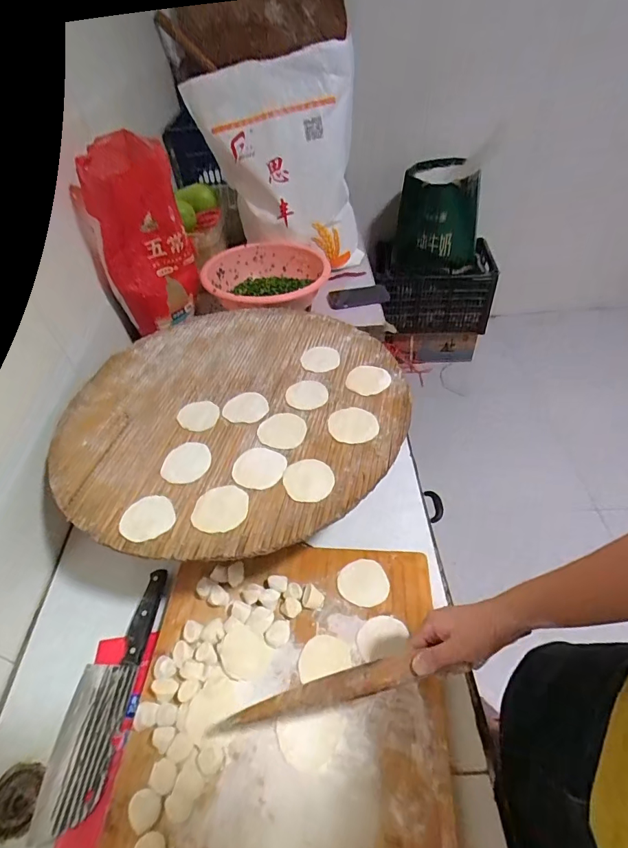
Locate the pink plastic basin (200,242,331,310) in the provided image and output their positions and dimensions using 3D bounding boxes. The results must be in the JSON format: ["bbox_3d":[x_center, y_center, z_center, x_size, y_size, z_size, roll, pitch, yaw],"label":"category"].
[{"bbox_3d":[-0.126,-0.333,1.032,0.276,0.087,0.314,3,47,8],"label":"pink plastic basin"}]

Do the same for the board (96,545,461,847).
[{"bbox_3d":[-0.036,0.394,0.467,0.364,0.040,0.551,1,45,6],"label":"board"}]

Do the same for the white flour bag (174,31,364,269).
[{"bbox_3d":[-0.080,-0.638,1.089,0.365,0.436,0.208,-12,47,-6],"label":"white flour bag"}]

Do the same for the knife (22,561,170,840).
[{"bbox_3d":[-0.271,0.337,0.558,0.080,0.029,0.287,0,47,5],"label":"knife"}]

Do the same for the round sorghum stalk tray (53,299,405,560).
[{"bbox_3d":[-0.124,-0.037,0.689,0.514,0.019,0.517,-3,45,3],"label":"round sorghum stalk tray"}]

